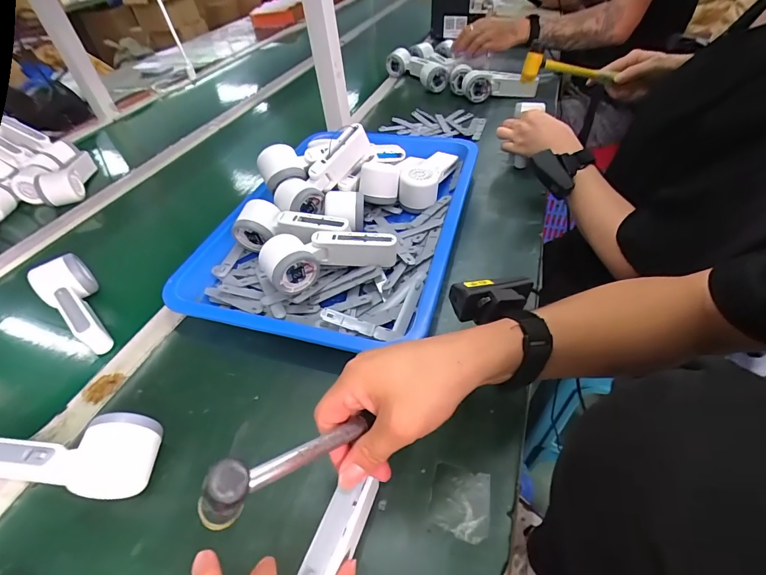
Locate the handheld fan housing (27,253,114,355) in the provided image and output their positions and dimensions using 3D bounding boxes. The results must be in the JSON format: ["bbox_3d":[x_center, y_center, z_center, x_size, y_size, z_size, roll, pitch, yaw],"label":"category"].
[{"bbox_3d":[-0.373,0.017,0.468,0.148,0.056,0.058,29,56,31],"label":"handheld fan housing"}]

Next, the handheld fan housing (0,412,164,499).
[{"bbox_3d":[-0.275,0.141,0.334,0.165,0.057,0.062,3,46,11],"label":"handheld fan housing"}]

